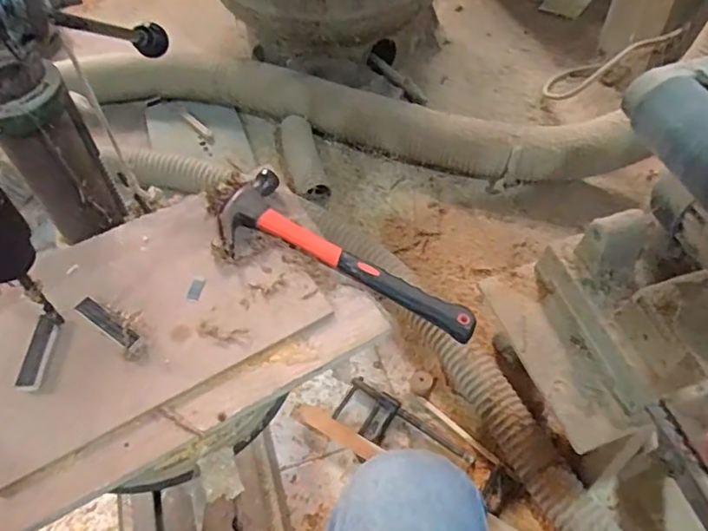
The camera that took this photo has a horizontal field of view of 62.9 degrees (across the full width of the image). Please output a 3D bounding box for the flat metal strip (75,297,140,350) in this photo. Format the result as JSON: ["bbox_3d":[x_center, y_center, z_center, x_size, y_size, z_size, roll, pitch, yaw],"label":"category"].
[{"bbox_3d":[-0.219,0.051,0.513,0.071,0.010,0.015,30,61,21],"label":"flat metal strip"}]

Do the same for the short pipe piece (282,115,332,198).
[{"bbox_3d":[-0.111,-0.237,1.254,0.072,0.064,0.223,-14,56,-8],"label":"short pipe piece"}]

